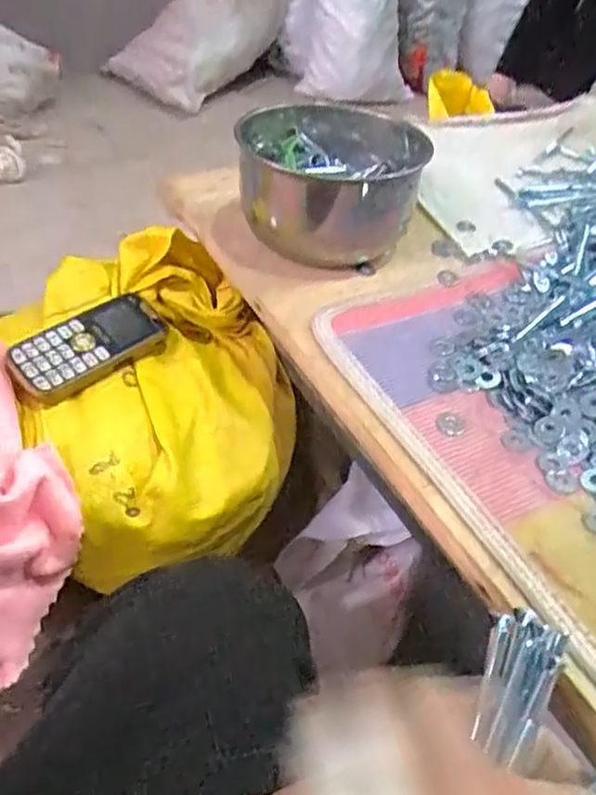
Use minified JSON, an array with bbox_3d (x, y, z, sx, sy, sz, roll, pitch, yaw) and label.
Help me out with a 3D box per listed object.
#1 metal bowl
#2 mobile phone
[{"bbox_3d":[0.033,-0.198,0.581,0.136,0.089,0.162,-14,47,-19],"label":"metal bowl"},{"bbox_3d":[-0.169,-0.041,0.515,0.126,0.014,0.057,-34,83,-35],"label":"mobile phone"}]

